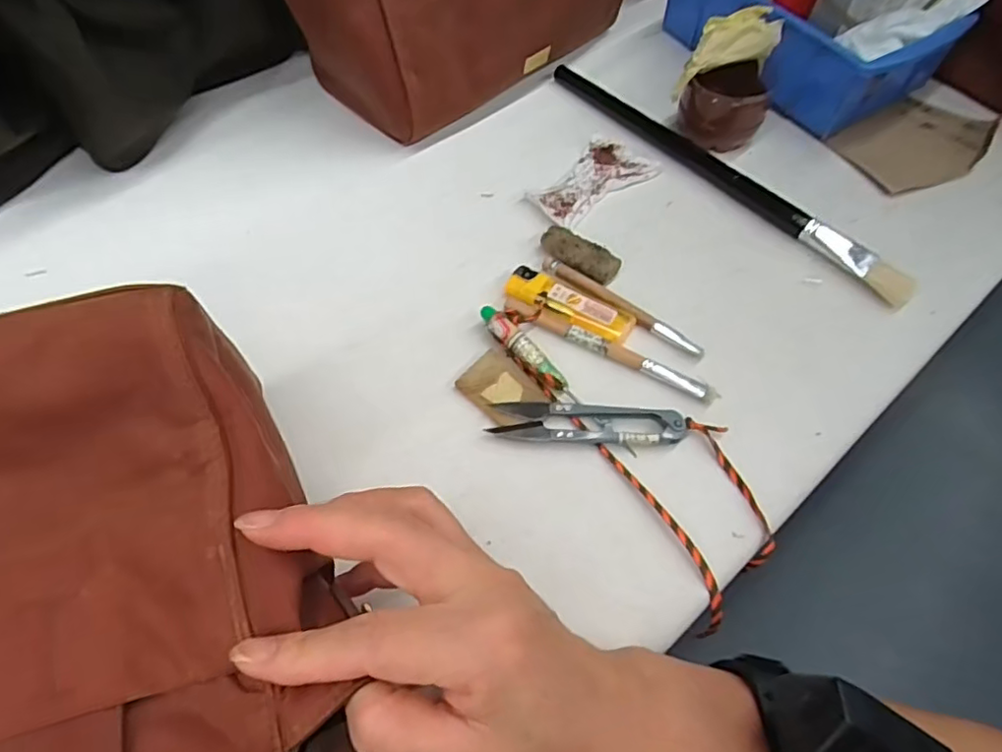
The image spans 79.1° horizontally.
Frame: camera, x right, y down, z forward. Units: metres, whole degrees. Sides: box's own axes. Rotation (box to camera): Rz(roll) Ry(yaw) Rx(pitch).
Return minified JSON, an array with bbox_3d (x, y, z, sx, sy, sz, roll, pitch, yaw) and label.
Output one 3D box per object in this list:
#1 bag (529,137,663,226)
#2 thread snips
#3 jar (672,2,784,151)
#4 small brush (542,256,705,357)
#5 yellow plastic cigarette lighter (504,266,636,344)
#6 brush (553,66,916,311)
[{"bbox_3d":[0.064,-0.136,0.424,0.051,0.005,0.093,38,65,18],"label":"bag"},{"bbox_3d":[0.046,0.025,0.323,0.100,0.008,0.026,5,59,1],"label":"thread snips"},{"bbox_3d":[0.164,-0.211,0.432,0.059,0.075,0.061,1,59,-2],"label":"jar"},{"bbox_3d":[0.072,-0.043,0.367,0.110,0.009,0.010,35,64,17],"label":"small brush"},{"bbox_3d":[0.041,-0.045,0.361,0.077,0.007,0.025,28,60,16],"label":"yellow plastic cigarette lighter"},{"bbox_3d":[0.152,-0.146,0.426,0.026,0.017,0.294,-38,68,-21],"label":"brush"}]

